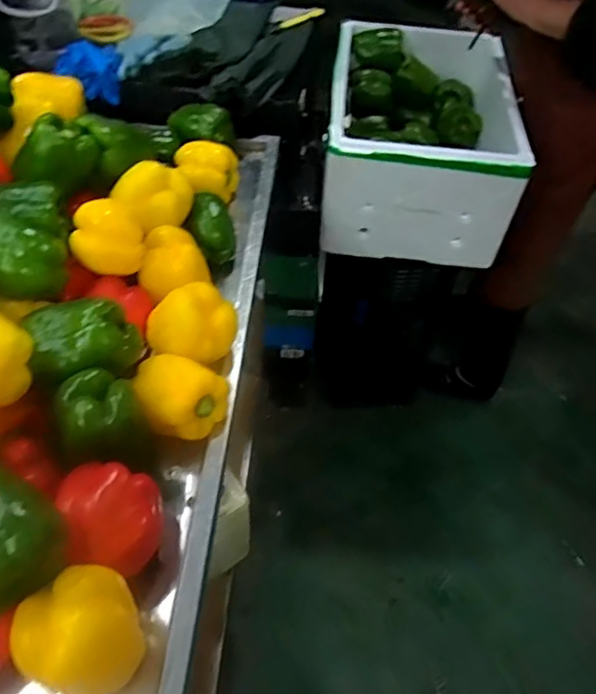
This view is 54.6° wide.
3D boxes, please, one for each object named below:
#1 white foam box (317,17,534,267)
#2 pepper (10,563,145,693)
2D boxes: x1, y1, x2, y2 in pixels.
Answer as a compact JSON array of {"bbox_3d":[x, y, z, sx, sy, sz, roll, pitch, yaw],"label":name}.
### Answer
[{"bbox_3d":[0.247,-0.460,1.240,0.360,0.242,0.542,5,51,1],"label":"white foam box"},{"bbox_3d":[-0.168,0.223,0.458,0.088,0.083,0.088,2,51,-2],"label":"pepper"}]

